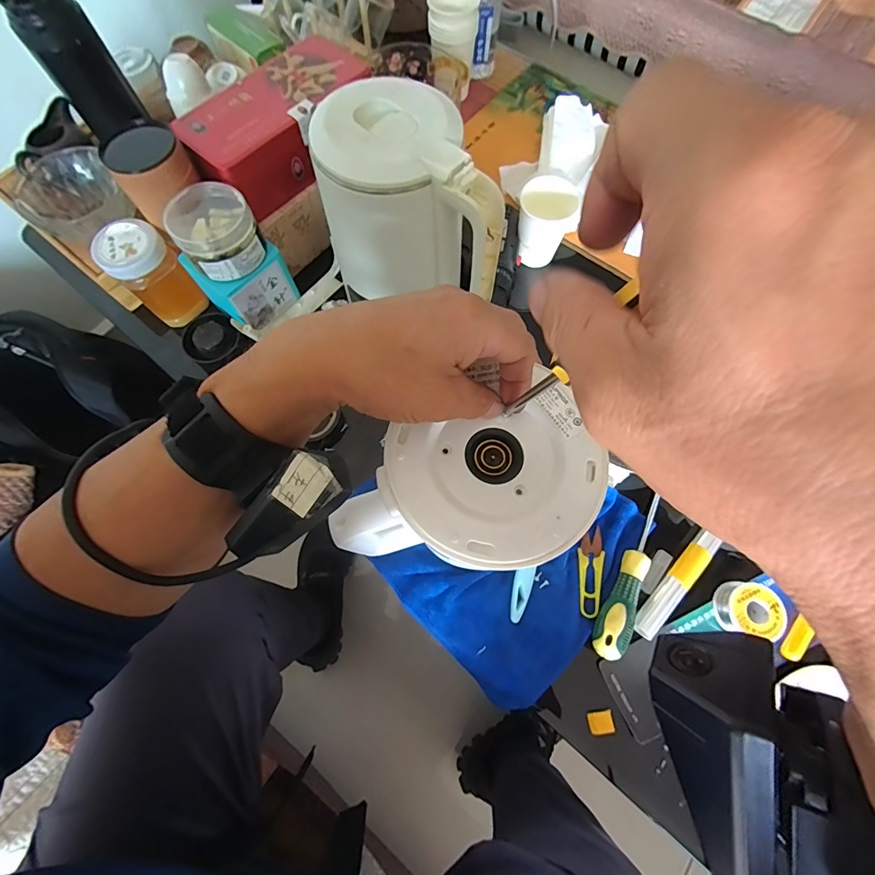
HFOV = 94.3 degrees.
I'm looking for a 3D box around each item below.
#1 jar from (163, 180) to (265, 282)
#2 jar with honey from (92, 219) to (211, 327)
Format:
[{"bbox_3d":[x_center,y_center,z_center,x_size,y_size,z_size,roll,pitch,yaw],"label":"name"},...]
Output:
[{"bbox_3d":[-0.242,-0.226,0.447,0.081,0.055,0.084,0,71,0],"label":"jar"},{"bbox_3d":[-0.349,-0.199,0.504,0.067,0.117,0.062,-40,76,-13],"label":"jar with honey"}]

